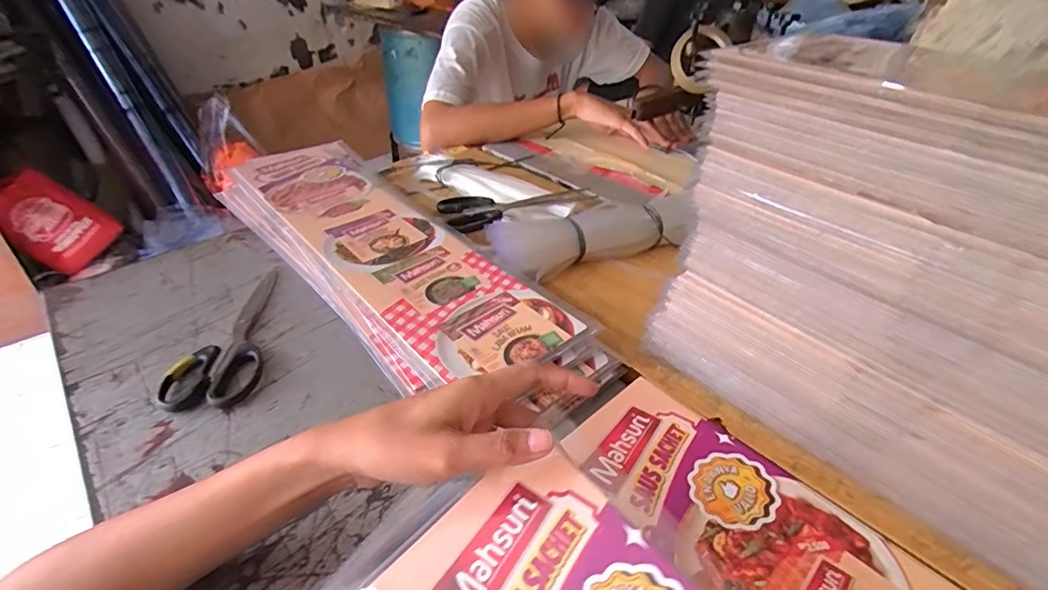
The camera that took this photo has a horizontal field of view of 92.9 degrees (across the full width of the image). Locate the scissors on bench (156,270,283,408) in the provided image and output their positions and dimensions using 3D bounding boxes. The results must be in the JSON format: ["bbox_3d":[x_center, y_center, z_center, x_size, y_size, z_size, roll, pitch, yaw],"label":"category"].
[{"bbox_3d":[-0.280,0.038,0.467,0.077,0.011,0.198,-9,38,-13],"label":"scissors on bench"}]

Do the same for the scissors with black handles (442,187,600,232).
[{"bbox_3d":[-0.010,-0.114,0.626,0.178,0.024,0.087,-12,39,-17],"label":"scissors with black handles"}]

